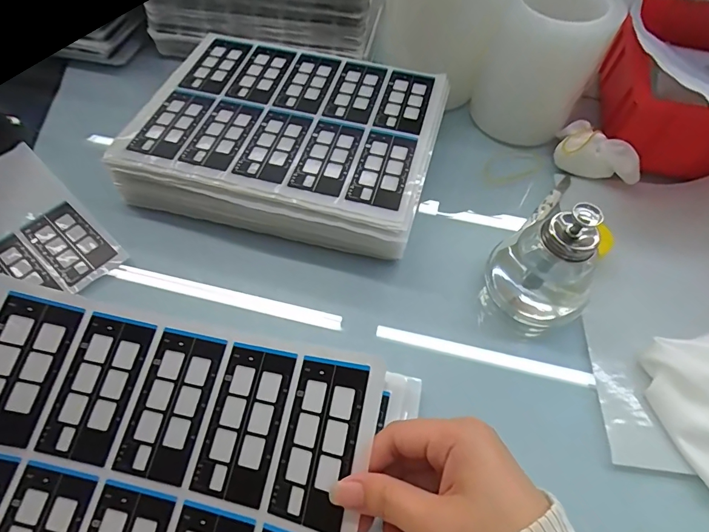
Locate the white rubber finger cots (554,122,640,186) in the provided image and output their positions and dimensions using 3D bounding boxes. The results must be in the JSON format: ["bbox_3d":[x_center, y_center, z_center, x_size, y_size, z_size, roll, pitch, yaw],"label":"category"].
[{"bbox_3d":[0.247,-0.115,0.416,0.081,0.035,0.045,24,62,12],"label":"white rubber finger cots"}]

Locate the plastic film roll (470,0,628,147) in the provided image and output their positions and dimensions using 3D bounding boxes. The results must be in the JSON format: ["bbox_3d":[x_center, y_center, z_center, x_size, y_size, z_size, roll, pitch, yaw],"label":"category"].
[{"bbox_3d":[0.197,-0.216,0.439,0.104,0.130,0.097,24,62,13],"label":"plastic film roll"}]

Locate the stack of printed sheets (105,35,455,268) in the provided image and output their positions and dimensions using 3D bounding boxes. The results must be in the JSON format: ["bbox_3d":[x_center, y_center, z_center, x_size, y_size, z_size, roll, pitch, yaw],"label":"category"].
[{"bbox_3d":[-0.067,-0.134,0.420,0.288,0.050,0.225,14,60,7],"label":"stack of printed sheets"}]

